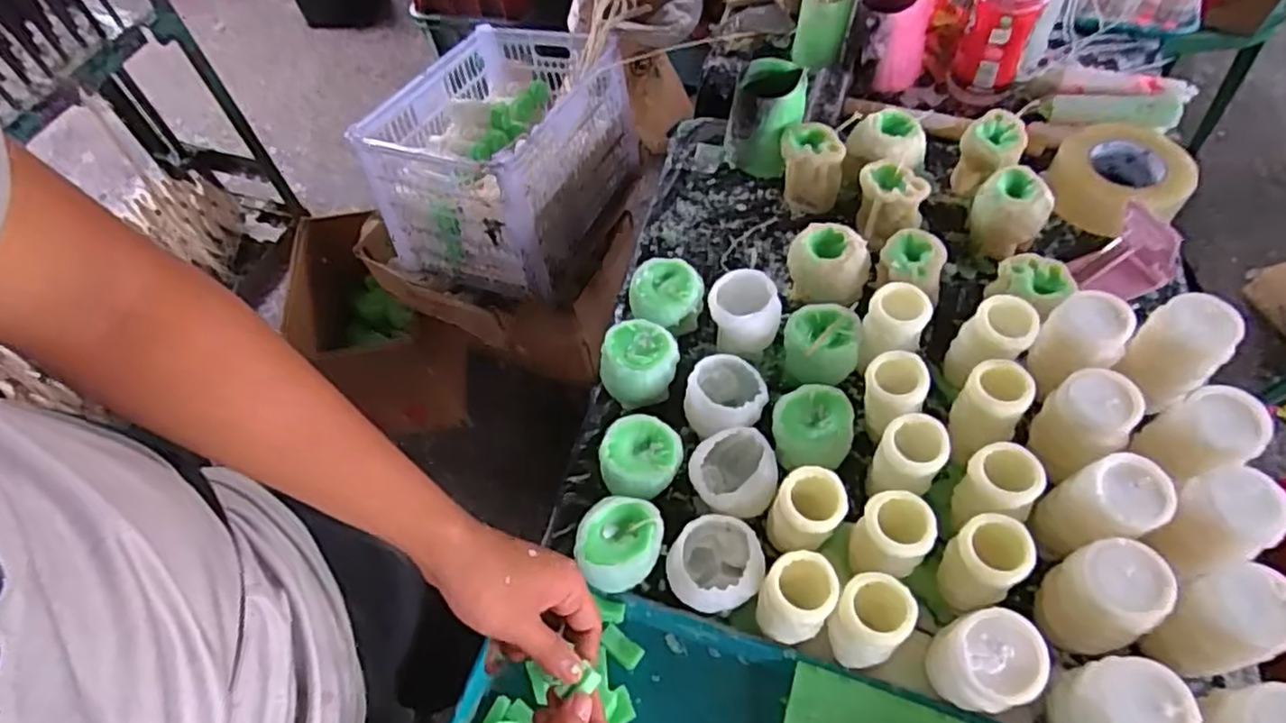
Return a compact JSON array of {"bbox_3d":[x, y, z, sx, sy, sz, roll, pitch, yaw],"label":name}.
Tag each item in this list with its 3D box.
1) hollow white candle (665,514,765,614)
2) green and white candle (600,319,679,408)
[{"bbox_3d":[0.059,0.172,0.577,0.073,0.062,0.068,-2,57,3],"label":"hollow white candle"},{"bbox_3d":[-0.003,0.003,0.689,0.076,0.055,0.073,-5,57,1],"label":"green and white candle"}]

